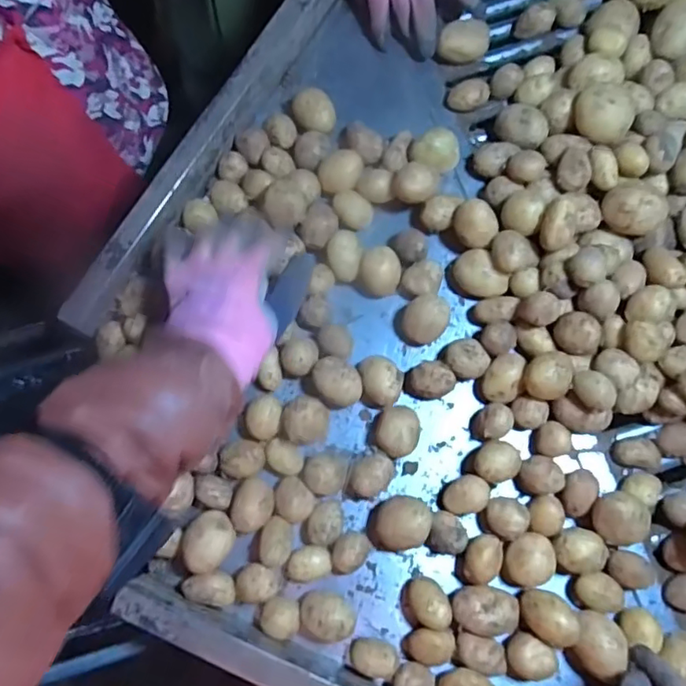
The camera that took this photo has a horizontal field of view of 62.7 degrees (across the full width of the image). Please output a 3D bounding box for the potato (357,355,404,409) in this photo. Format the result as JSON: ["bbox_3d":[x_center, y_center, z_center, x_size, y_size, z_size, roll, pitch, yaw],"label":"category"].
[{"bbox_3d":[0.035,0.038,0.542,0.040,0.041,0.047,2,75,0],"label":"potato"}]

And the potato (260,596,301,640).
[{"bbox_3d":[-0.053,0.238,0.489,0.032,0.023,0.031,15,76,3],"label":"potato"}]

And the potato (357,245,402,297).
[{"bbox_3d":[0.037,-0.070,0.564,0.041,0.035,0.040,10,75,2],"label":"potato"}]

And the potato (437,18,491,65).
[{"bbox_3d":[0.133,-0.328,0.622,0.052,0.041,0.036,17,76,4],"label":"potato"}]

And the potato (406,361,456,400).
[{"bbox_3d":[0.083,0.036,0.537,0.041,0.029,0.033,-1,75,-1],"label":"potato"}]

